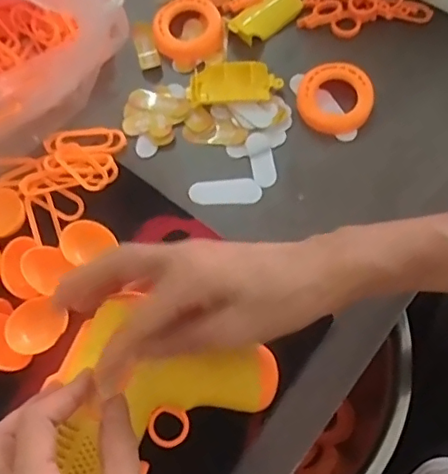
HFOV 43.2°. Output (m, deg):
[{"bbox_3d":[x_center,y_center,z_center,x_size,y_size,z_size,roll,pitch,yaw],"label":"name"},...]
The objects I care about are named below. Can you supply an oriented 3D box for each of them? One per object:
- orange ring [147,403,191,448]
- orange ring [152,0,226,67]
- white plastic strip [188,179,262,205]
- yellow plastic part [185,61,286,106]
[{"bbox_3d":[-0.033,0.113,0.337,0.023,0.005,0.024,-1,69,3],"label":"orange ring"},{"bbox_3d":[-0.028,-0.171,0.471,0.056,0.016,0.056,0,86,-2],"label":"orange ring"},{"bbox_3d":[0.001,-0.034,0.422,0.053,0.004,0.019,-1,69,3],"label":"white plastic strip"},{"bbox_3d":[0.008,-0.119,0.443,0.072,0.017,0.028,-1,69,3],"label":"yellow plastic part"}]

